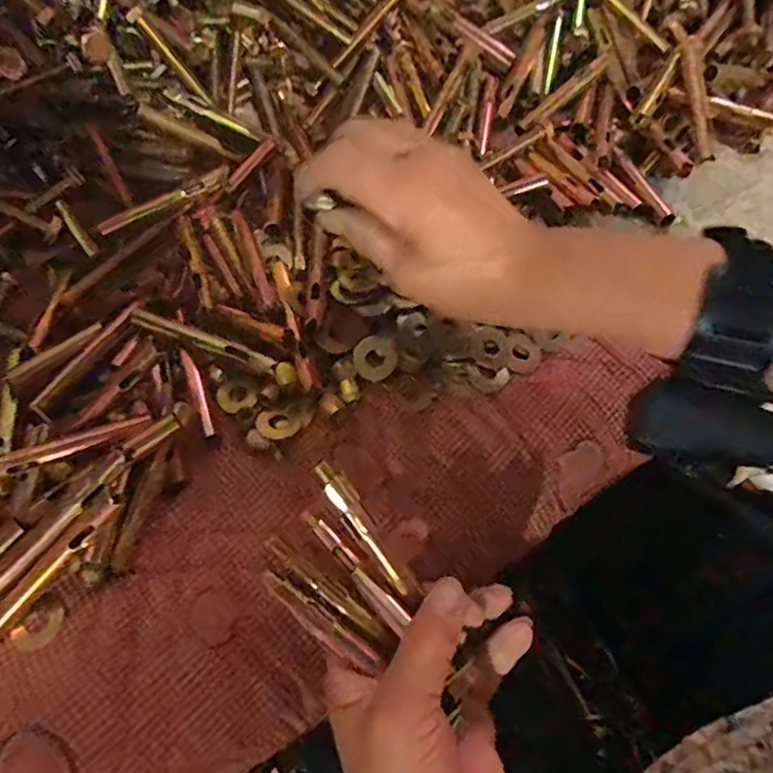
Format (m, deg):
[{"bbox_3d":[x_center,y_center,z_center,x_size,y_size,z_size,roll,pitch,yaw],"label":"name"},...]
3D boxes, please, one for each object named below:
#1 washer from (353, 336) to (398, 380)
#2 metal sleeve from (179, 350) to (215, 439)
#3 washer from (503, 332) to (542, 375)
[{"bbox_3d":[-0.006,-0.016,0.339,0.025,0.004,0.024,1,79,-4],"label":"washer"},{"bbox_3d":[-0.103,0.003,0.327,0.006,0.005,0.057,-20,67,-11],"label":"metal sleeve"},{"bbox_3d":[0.078,-0.020,0.345,0.022,0.004,0.025,-16,66,-9],"label":"washer"}]

